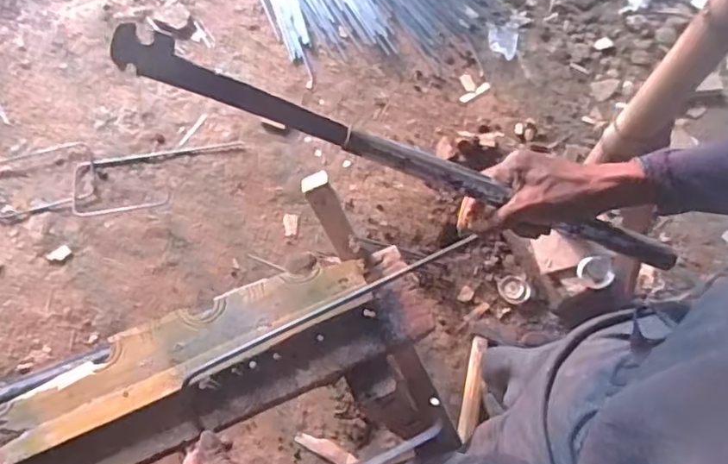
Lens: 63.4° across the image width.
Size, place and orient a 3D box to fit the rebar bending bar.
[{"bbox_3d":[0.041,-0.071,0.559,0.557,0.022,0.036,21,74,-6],"label":"rebar bending bar"}]

